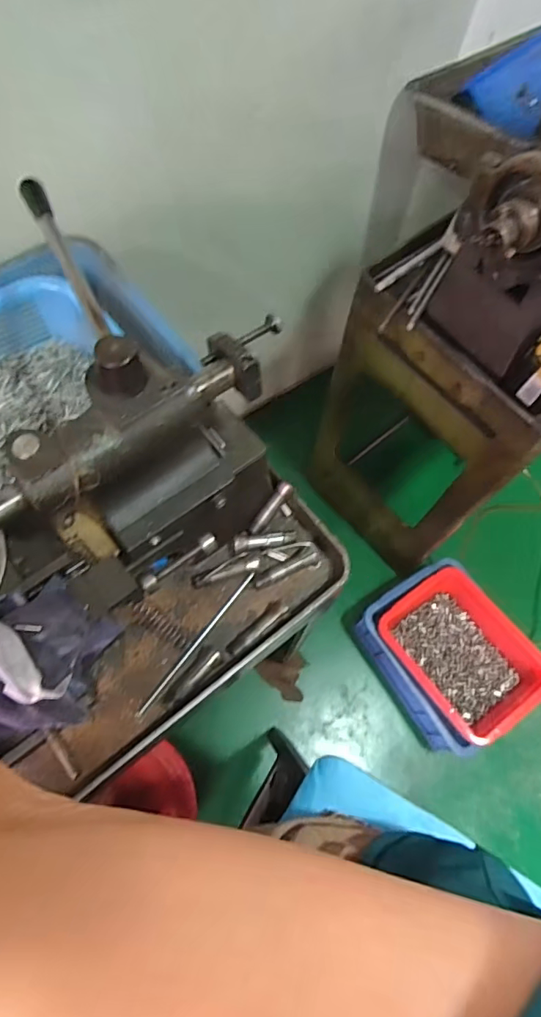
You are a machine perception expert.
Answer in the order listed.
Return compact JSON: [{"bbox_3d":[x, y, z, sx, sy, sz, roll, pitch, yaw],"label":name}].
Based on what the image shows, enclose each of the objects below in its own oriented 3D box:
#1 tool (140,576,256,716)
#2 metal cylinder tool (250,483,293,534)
[{"bbox_3d":[-0.079,0.147,0.561,0.011,0.007,0.189,36,71,11],"label":"tool"},{"bbox_3d":[0.000,-0.001,0.604,0.018,0.018,0.074,42,108,13],"label":"metal cylinder tool"}]

